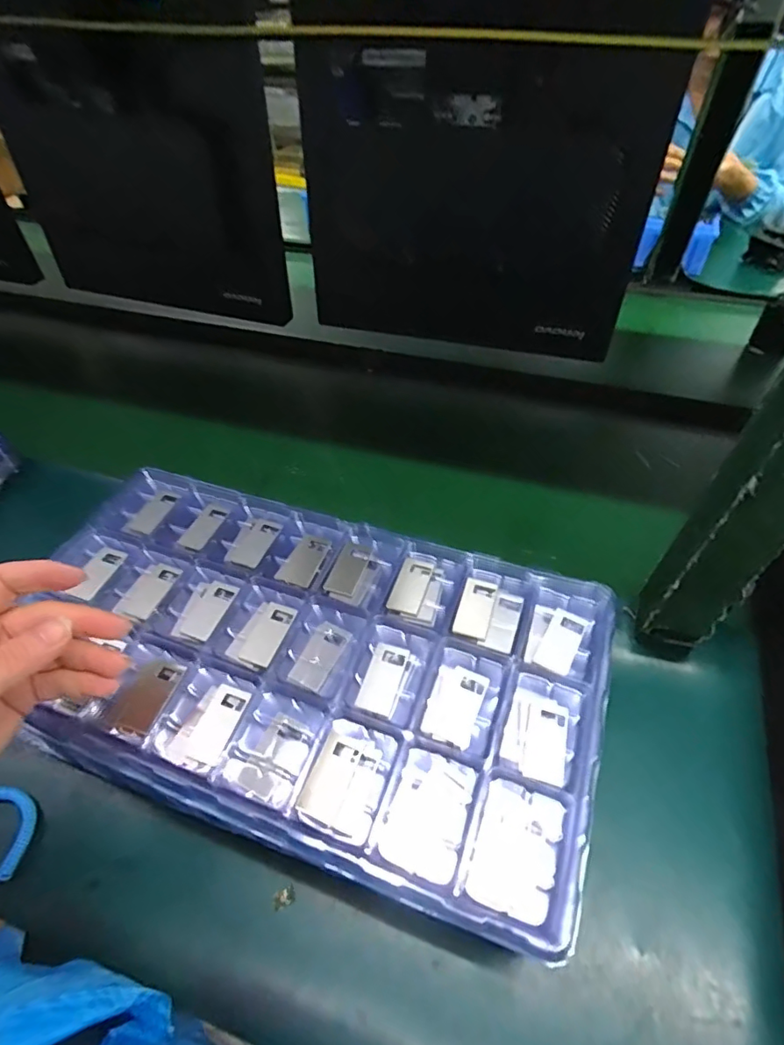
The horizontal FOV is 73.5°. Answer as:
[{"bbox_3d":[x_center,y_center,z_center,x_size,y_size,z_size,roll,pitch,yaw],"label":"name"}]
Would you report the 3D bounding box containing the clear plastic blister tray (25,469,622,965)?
[{"bbox_3d":[-0.059,0.085,0.336,0.370,0.021,0.205,13,51,13],"label":"clear plastic blister tray"}]

